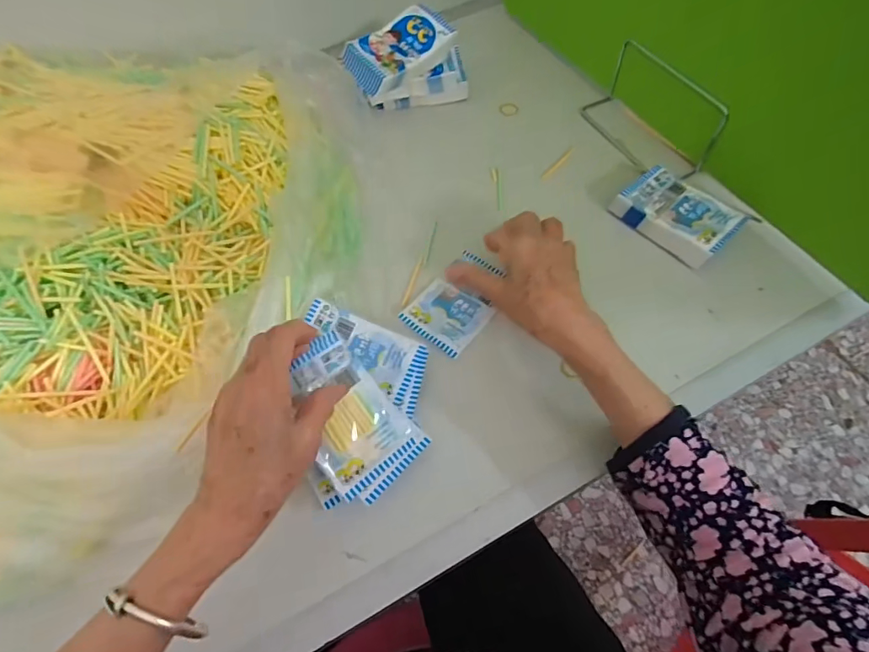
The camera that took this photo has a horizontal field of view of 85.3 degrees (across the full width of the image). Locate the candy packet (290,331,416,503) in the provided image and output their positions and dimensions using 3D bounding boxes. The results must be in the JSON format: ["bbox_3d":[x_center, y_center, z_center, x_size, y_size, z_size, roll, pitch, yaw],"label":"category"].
[{"bbox_3d":[-0.068,0.064,0.348,0.068,0.007,0.102,-39,89,-24],"label":"candy packet"}]

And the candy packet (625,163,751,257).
[{"bbox_3d":[0.242,-0.113,0.469,0.062,0.025,0.104,-37,66,-17],"label":"candy packet"}]

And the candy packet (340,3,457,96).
[{"bbox_3d":[-0.041,-0.307,0.530,0.115,0.040,0.073,-37,66,-17],"label":"candy packet"}]

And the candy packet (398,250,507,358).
[{"bbox_3d":[0.024,-0.023,0.440,0.067,0.008,0.100,37,68,20],"label":"candy packet"}]

